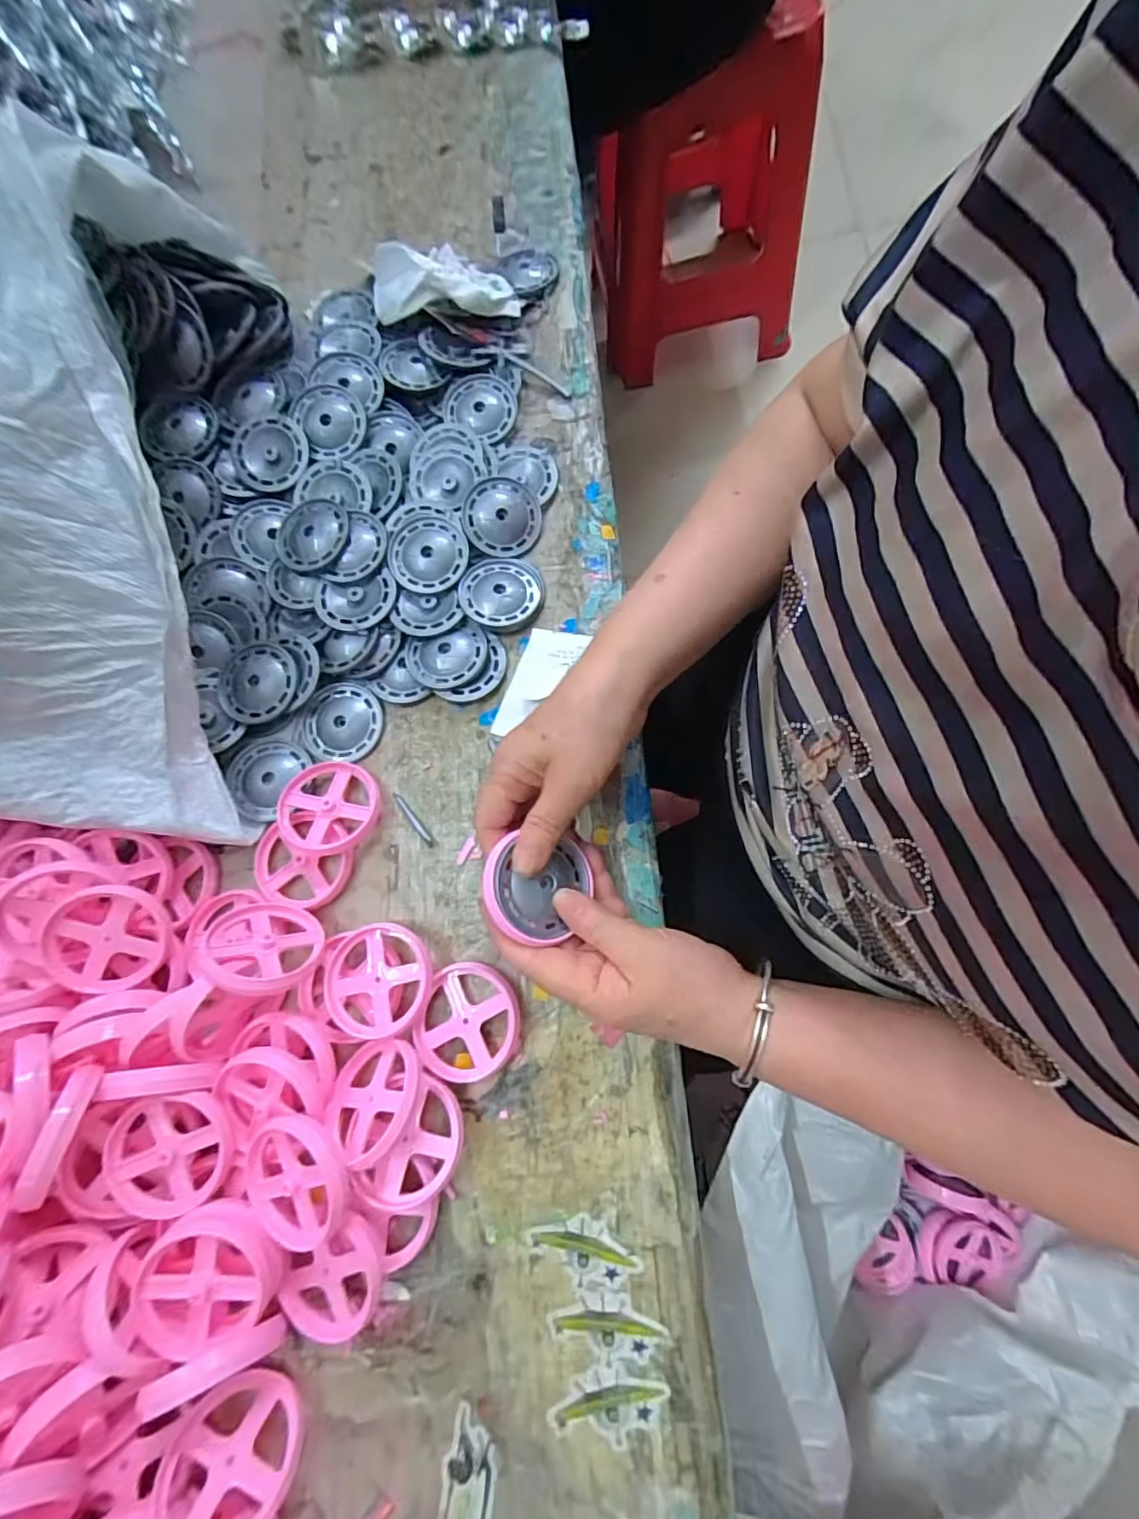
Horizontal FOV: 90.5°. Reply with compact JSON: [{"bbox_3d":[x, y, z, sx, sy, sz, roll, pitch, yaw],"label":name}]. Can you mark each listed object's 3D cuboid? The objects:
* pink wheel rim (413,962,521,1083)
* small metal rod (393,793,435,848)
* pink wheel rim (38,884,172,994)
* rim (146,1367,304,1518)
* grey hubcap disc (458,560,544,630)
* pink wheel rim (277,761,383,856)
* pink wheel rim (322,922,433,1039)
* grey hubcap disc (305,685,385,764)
[{"bbox_3d":[-0.060,0.159,0.339,0.061,0.008,0.065,0,77,-1],"label":"pink wheel rim"},{"bbox_3d":[-0.106,0.041,0.382,0.006,0.005,0.046,-40,75,-4],"label":"small metal rod"},{"bbox_3d":[-0.282,0.105,0.343,0.066,0.024,0.060,5,94,-22],"label":"pink wheel rim"},{"bbox_3d":[-0.170,0.357,0.285,0.064,0.065,0.018,15,116,17],"label":"rim"},{"bbox_3d":[-0.048,-0.120,0.401,0.057,0.005,0.057,-2,76,6],"label":"grey hubcap disc"},{"bbox_3d":[-0.160,0.032,0.375,0.062,0.017,0.062,2,76,7],"label":"pink wheel rim"},{"bbox_3d":[-0.116,0.133,0.343,0.063,0.013,0.063,-1,76,7],"label":"pink wheel rim"},{"bbox_3d":[-0.160,-0.026,0.399,0.054,0.006,0.054,-2,76,6],"label":"grey hubcap disc"}]

